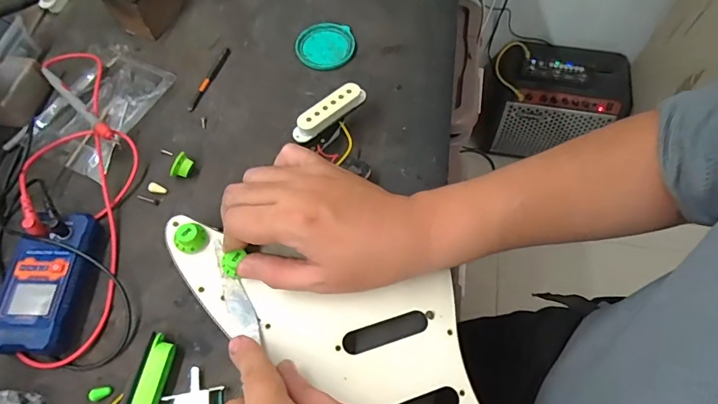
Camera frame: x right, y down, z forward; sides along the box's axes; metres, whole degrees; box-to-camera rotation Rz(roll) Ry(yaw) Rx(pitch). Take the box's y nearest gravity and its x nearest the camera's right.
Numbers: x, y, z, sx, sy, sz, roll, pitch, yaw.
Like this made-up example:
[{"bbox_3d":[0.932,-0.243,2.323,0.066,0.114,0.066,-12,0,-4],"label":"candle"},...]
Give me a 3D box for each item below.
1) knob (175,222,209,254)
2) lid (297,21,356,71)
[{"bbox_3d":[-0.132,0.029,0.350,0.024,0.017,0.019,-38,68,-16],"label":"knob"},{"bbox_3d":[-0.037,-0.173,0.491,0.063,0.006,0.060,-1,63,1],"label":"lid"}]

